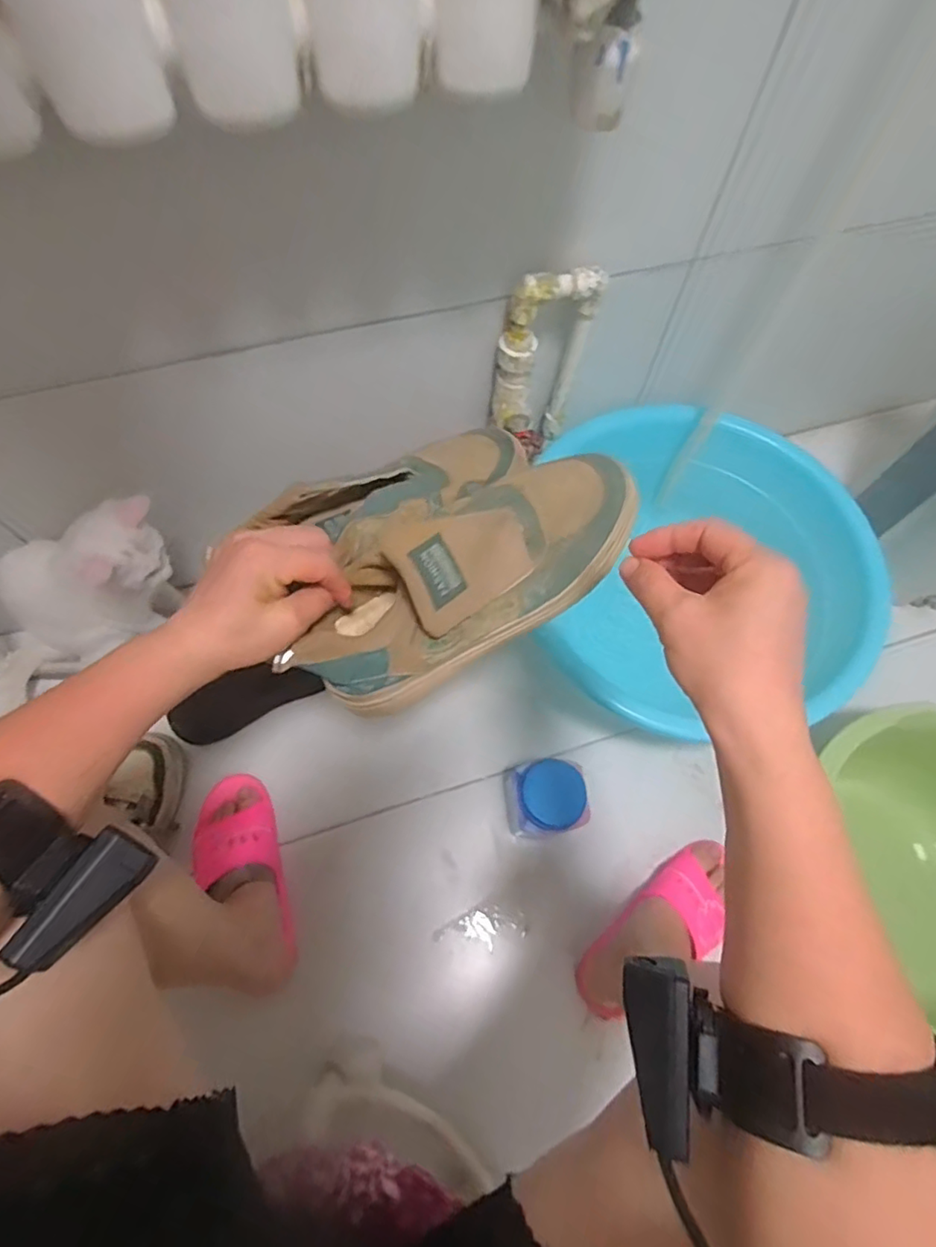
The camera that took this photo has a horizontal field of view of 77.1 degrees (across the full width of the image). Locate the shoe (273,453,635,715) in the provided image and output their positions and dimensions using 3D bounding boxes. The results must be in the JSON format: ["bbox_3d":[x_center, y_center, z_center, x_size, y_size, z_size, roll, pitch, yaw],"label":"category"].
[{"bbox_3d":[-0.006,-0.043,0.410,0.256,0.100,0.121,-32,72,-10],"label":"shoe"}]

